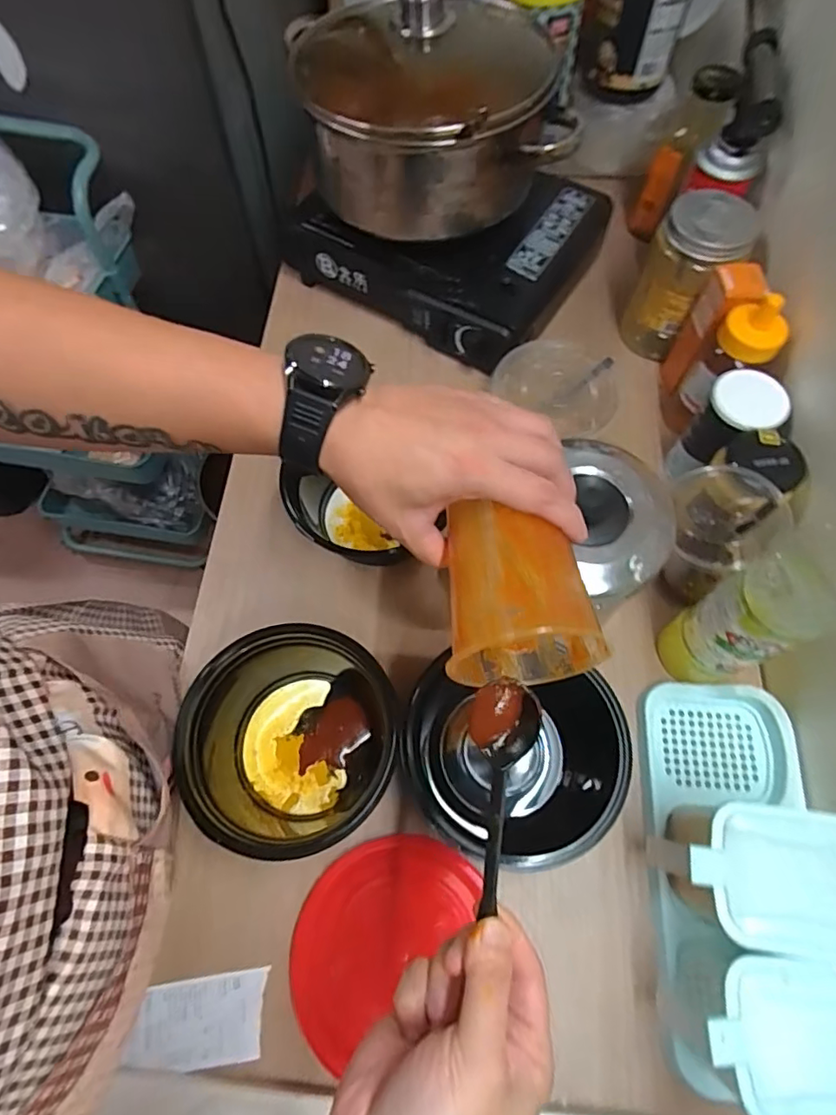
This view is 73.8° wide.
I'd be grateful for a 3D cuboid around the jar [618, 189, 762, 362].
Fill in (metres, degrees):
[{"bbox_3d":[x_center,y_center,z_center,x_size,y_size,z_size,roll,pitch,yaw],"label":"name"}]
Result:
[{"bbox_3d":[0.298,-0.313,0.629,0.087,0.167,0.095,0,66,-1],"label":"jar"}]

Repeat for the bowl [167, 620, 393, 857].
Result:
[{"bbox_3d":[-0.106,0.147,0.459,0.146,0.081,0.162,12,66,4],"label":"bowl"}]

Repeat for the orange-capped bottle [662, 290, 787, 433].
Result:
[{"bbox_3d":[0.308,-0.188,0.561,0.052,0.156,0.064,4,66,1],"label":"orange-capped bottle"}]

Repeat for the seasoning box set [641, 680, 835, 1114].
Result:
[{"bbox_3d":[0.244,0.226,0.409,0.120,0.107,0.277,10,66,3],"label":"seasoning box set"}]

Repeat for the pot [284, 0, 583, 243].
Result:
[{"bbox_3d":[0.005,-0.459,0.568,0.222,0.156,0.250,-16,67,-8],"label":"pot"}]

